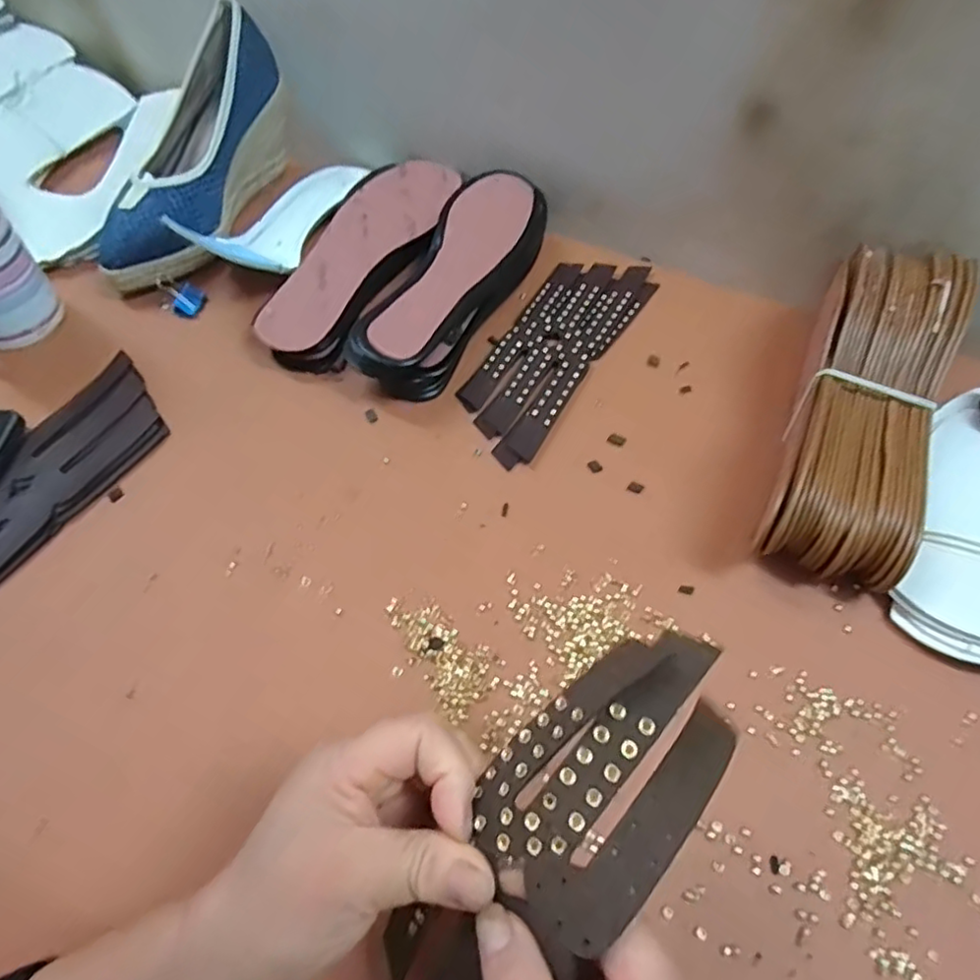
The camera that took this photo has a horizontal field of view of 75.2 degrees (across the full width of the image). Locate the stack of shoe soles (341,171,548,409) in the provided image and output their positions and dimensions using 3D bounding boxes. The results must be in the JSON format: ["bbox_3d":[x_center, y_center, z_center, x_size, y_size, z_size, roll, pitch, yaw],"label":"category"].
[{"bbox_3d":[-0.023,-0.157,0.487,0.069,0.051,0.219,21,60,11],"label":"stack of shoe soles"}]

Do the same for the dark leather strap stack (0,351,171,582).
[{"bbox_3d":[-0.290,-0.006,0.410,0.072,0.011,0.196,26,61,14],"label":"dark leather strap stack"}]

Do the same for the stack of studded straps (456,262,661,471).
[{"bbox_3d":[0.051,-0.113,0.491,0.074,0.010,0.220,29,62,16],"label":"stack of studded straps"}]

